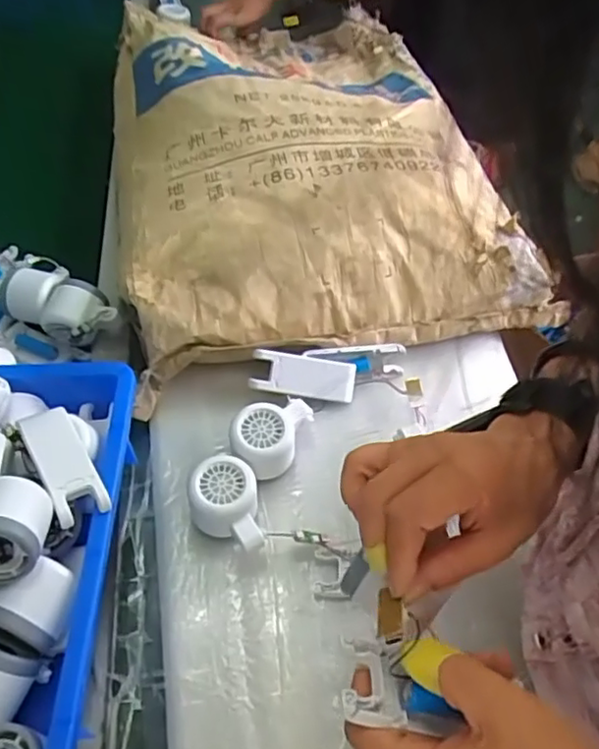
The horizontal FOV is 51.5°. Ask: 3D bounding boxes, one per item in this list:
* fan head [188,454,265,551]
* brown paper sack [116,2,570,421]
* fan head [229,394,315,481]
[{"bbox_3d":[-0.063,0.114,0.529,0.057,0.055,0.071,-6,52,-4],"label":"fan head"},{"bbox_3d":[-0.011,-0.323,0.822,0.445,0.137,0.732,-9,53,-7],"label":"brown paper sack"},{"bbox_3d":[-0.026,0.055,0.574,0.057,0.058,0.079,14,53,11],"label":"fan head"}]

